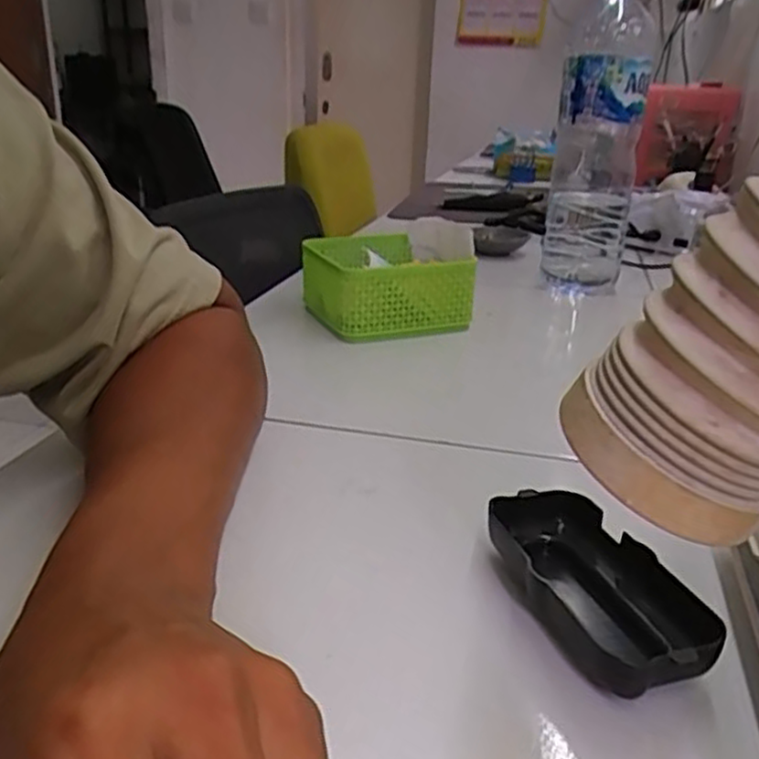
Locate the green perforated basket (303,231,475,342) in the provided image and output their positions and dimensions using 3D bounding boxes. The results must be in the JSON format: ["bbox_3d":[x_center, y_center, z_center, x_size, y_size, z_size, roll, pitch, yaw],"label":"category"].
[{"bbox_3d":[0.001,-0.087,0.673,0.123,0.068,0.140,-7,24,-21],"label":"green perforated basket"}]

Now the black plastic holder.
[{"bbox_3d":[0.087,0.087,0.296,0.054,0.026,0.113,-4,23,-14],"label":"black plastic holder"}]

